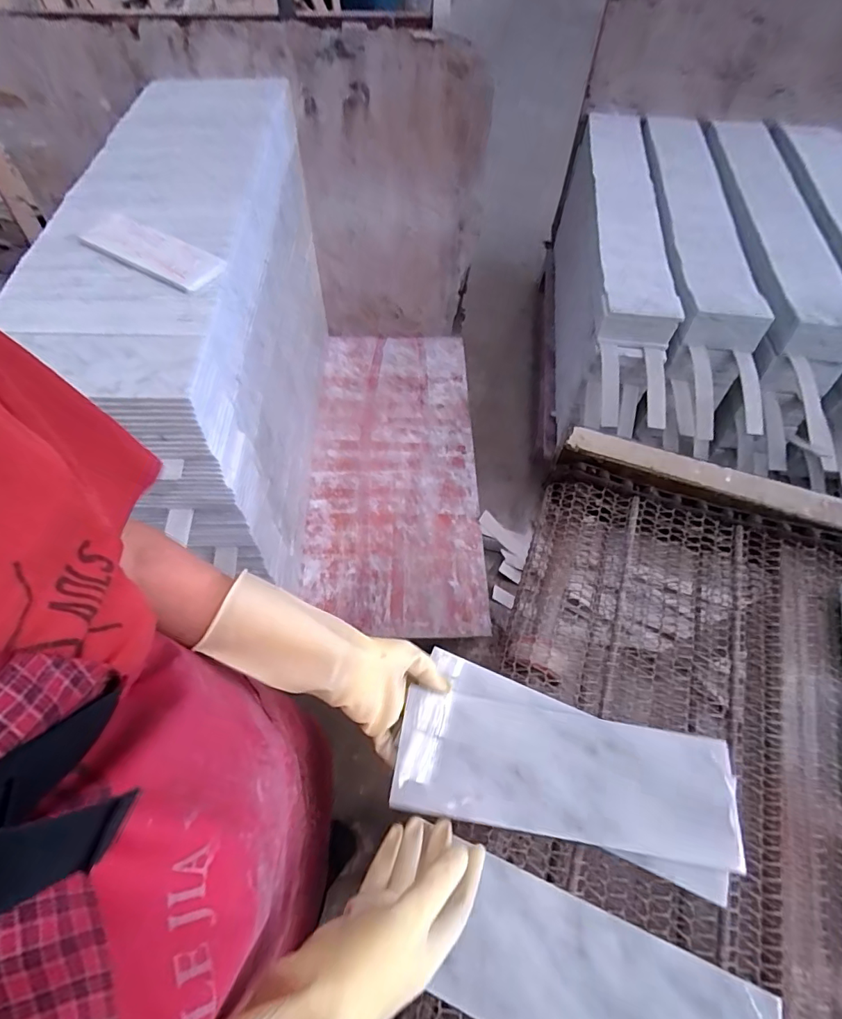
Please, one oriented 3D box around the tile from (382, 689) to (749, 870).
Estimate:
[{"bbox_3d":[0.137,0.253,0.455,0.315,0.015,0.106,9,59,3],"label":"tile"}]

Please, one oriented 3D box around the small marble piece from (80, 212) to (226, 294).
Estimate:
[{"bbox_3d":[-0.399,-0.384,0.701,0.230,0.012,0.079,26,61,13],"label":"small marble piece"}]

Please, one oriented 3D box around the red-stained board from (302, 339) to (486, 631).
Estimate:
[{"bbox_3d":[-0.079,-0.152,1.396,0.469,0.054,1.059,3,54,-6],"label":"red-stained board"}]

